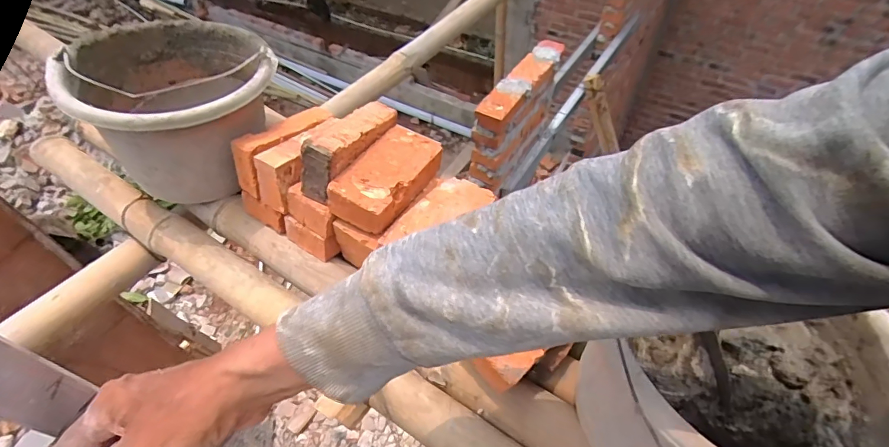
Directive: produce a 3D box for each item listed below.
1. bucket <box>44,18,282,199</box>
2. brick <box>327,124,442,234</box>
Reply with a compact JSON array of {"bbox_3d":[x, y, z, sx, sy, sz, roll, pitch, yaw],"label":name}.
[{"bbox_3d":[-0.375,-0.185,0.635,0.239,0.176,0.278,-26,54,-19],"label":"bucket"},{"bbox_3d":[-0.071,-0.064,0.554,0.092,0.043,0.160,23,55,20],"label":"brick"}]

